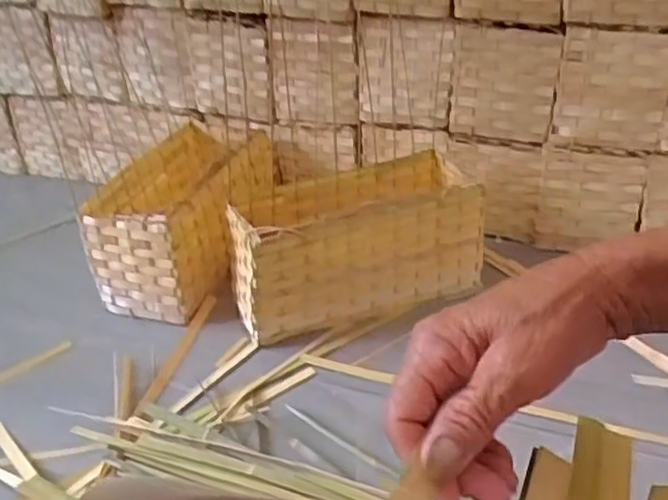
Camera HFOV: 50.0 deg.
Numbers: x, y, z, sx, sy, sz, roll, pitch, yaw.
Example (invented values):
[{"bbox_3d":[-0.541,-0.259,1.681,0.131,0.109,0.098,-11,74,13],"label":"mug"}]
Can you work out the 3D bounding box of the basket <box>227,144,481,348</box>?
[{"bbox_3d":[0.037,-0.014,1.289,0.434,0.216,0.239,-9,31,-8],"label":"basket"}]

